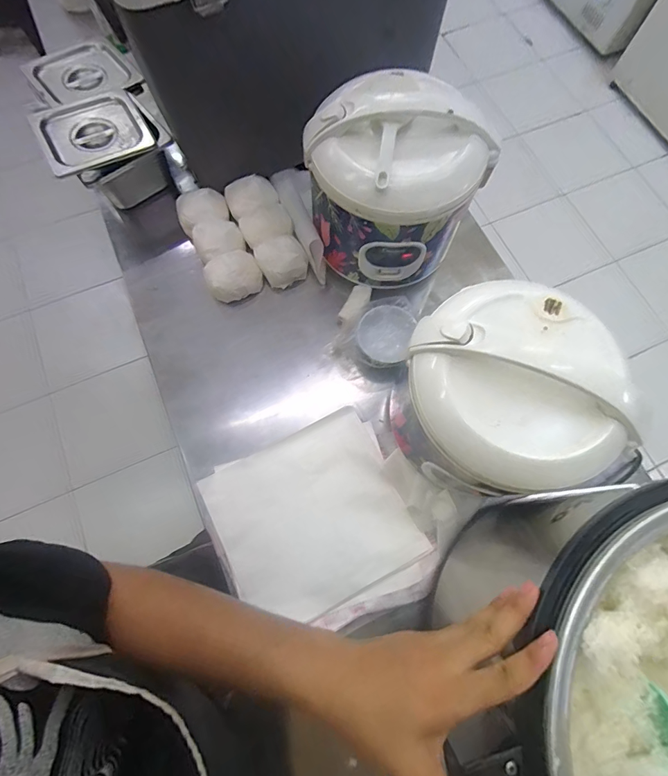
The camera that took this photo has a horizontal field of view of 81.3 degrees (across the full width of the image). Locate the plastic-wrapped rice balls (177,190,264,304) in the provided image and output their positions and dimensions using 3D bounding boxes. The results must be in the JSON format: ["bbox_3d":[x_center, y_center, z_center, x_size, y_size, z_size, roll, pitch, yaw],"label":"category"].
[{"bbox_3d":[-0.216,-0.266,0.717,0.094,0.068,0.227,-26,75,-8],"label":"plastic-wrapped rice balls"}]

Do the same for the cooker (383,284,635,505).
[{"bbox_3d":[0.200,0.018,0.532,0.218,0.244,0.245,-13,74,-4],"label":"cooker"}]

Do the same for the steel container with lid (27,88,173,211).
[{"bbox_3d":[-0.419,-0.449,0.738,0.196,0.128,0.172,-33,76,-10],"label":"steel container with lid"}]

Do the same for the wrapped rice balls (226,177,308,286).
[{"bbox_3d":[-0.124,-0.290,0.721,0.094,0.066,0.218,-26,75,-8],"label":"wrapped rice balls"}]

